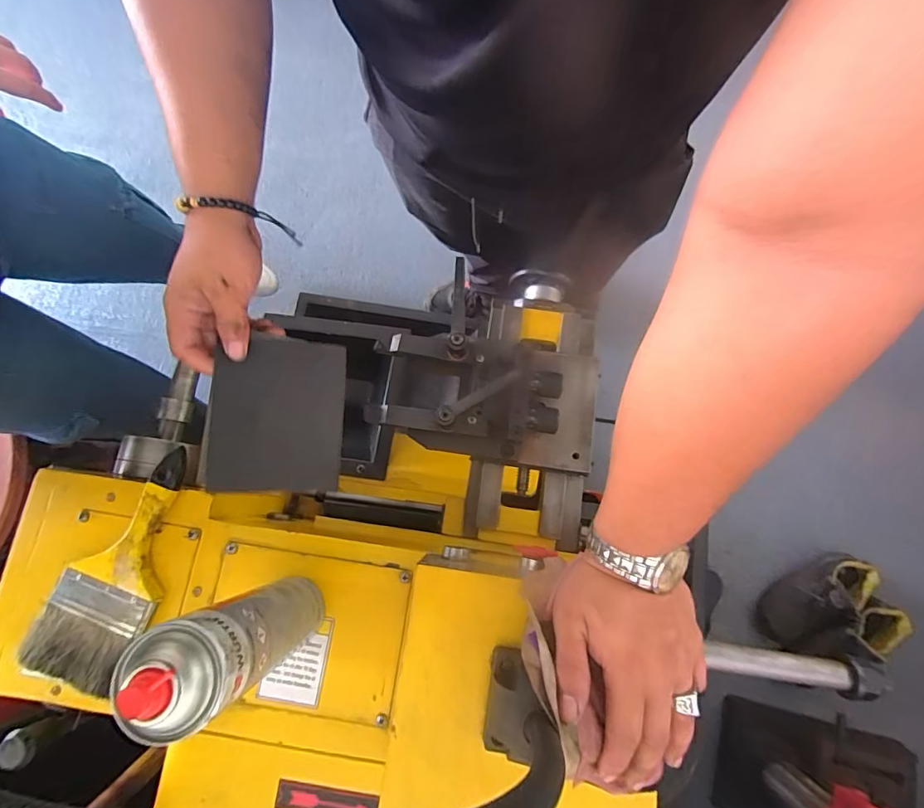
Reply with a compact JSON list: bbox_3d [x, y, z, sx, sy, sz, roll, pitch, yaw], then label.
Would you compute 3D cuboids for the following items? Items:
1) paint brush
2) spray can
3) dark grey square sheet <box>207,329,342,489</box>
[{"bbox_3d":[-0.328,0.153,0.452,0.089,0.024,0.217,17,79,5],"label":"paint brush"},{"bbox_3d":[-0.163,0.172,0.337,0.060,0.198,0.060,0,78,2],"label":"spray can"},{"bbox_3d":[-0.158,0.007,0.411,0.108,0.008,0.136,6,73,-31],"label":"dark grey square sheet"}]

